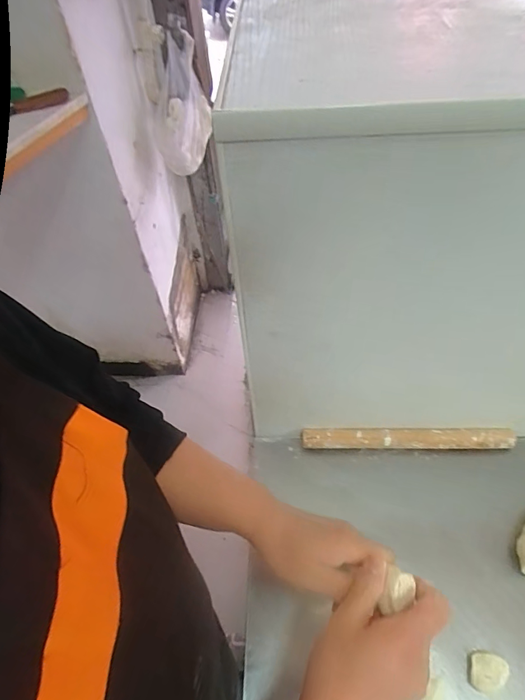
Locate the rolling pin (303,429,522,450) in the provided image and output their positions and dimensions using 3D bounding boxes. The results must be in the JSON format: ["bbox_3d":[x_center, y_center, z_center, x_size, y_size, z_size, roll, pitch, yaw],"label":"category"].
[{"bbox_3d":[0.186,0.118,0.565,0.263,0.029,0.023,-1,53,5],"label":"rolling pin"}]

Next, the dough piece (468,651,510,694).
[{"bbox_3d":[0.218,0.313,0.420,0.033,0.020,0.032,-3,53,3],"label":"dough piece"}]

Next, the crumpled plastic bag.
[{"bbox_3d":[-0.223,-0.669,1.196,0.140,0.330,0.122,5,15,9],"label":"crumpled plastic bag"}]

